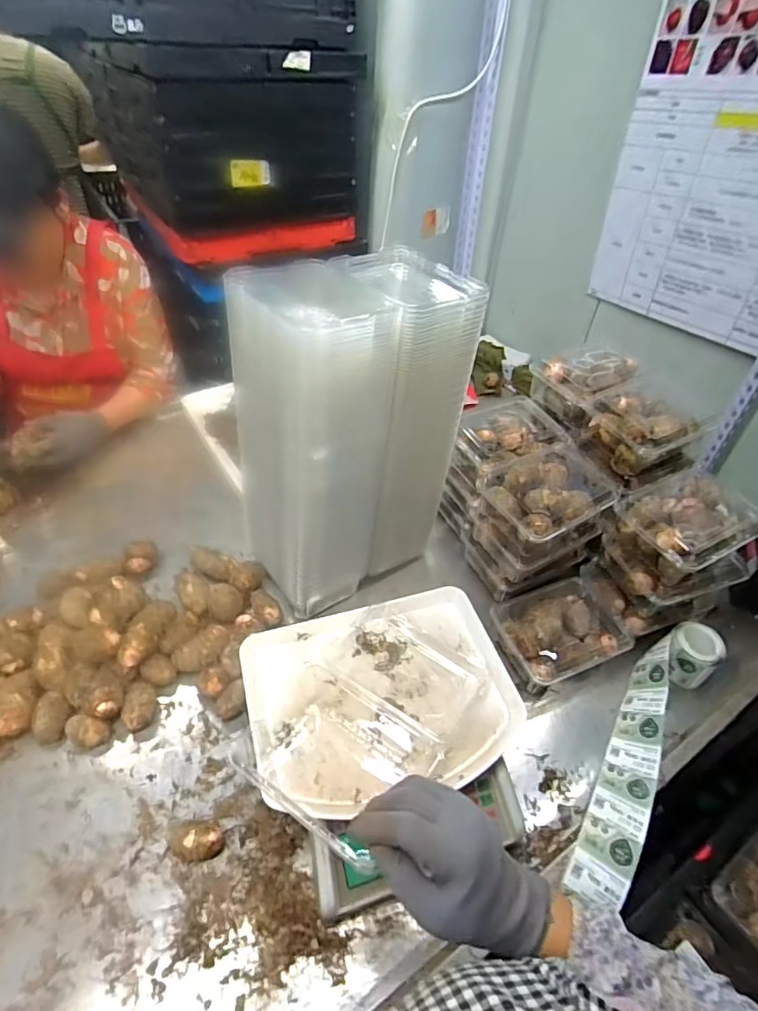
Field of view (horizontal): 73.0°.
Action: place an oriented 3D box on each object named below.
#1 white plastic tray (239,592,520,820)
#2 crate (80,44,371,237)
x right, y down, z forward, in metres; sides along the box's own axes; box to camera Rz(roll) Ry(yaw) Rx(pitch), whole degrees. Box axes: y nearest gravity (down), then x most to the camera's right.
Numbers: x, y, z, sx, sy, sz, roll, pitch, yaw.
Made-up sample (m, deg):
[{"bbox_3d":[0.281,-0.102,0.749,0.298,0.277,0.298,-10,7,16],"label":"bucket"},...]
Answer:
[{"bbox_3d":[0.005,0.211,0.595,0.297,0.024,0.219,-9,46,-15],"label":"white plastic tray"},{"bbox_3d":[-0.355,-0.850,1.147,0.414,0.276,0.535,-23,51,-27],"label":"crate"}]

